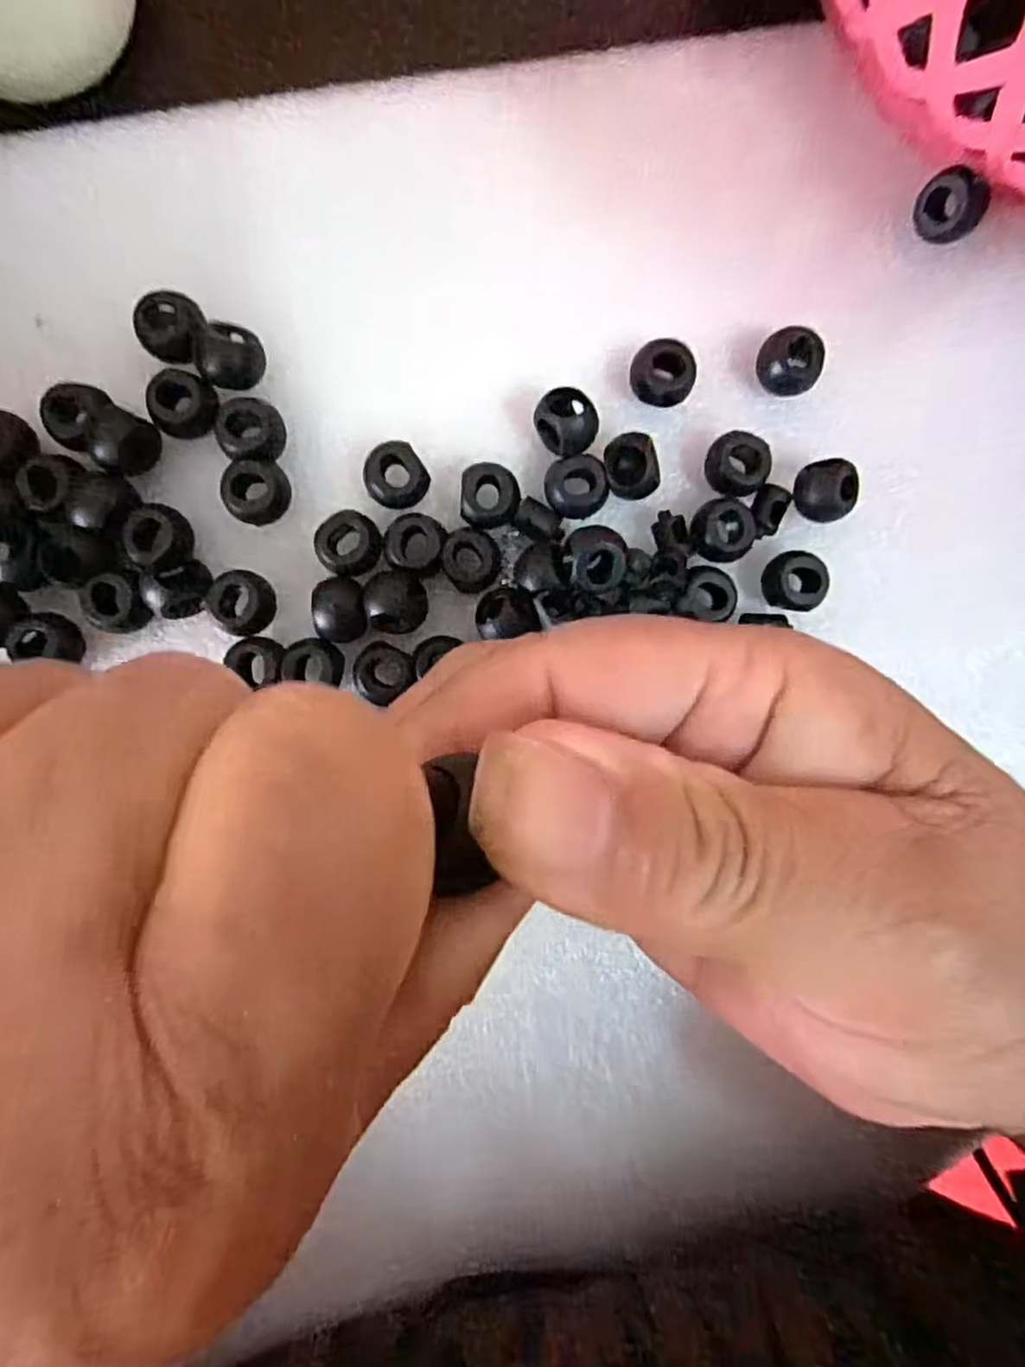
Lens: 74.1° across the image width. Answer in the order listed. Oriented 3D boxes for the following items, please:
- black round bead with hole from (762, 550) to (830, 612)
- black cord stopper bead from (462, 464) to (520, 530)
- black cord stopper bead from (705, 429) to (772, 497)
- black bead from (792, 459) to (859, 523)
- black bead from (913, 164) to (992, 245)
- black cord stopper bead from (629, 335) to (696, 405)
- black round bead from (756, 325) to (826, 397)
[{"bbox_3d":[0.081,-0.029,0.196,0.016,0.011,0.016,0,93,-3],"label":"black round bead with hole"},{"bbox_3d":[-0.006,-0.051,0.189,0.016,0.011,0.016,2,92,-4],"label":"black cord stopper bead"},{"bbox_3d":[0.063,-0.062,0.193,0.017,0.012,0.016,0,93,-3],"label":"black cord stopper bead"},{"bbox_3d":[0.088,-0.054,0.193,0.016,0.015,0.016,0,93,-3],"label":"black bead"},{"bbox_3d":[0.122,-0.133,0.190,0.014,0.016,0.018,-39,94,-1],"label":"black bead"},{"bbox_3d":[0.042,-0.087,0.191,0.016,0.012,0.016,2,93,-3],"label":"black cord stopper bead"},{"bbox_3d":[0.078,-0.090,0.192,0.017,0.015,0.015,41,90,-4],"label":"black round bead"}]

